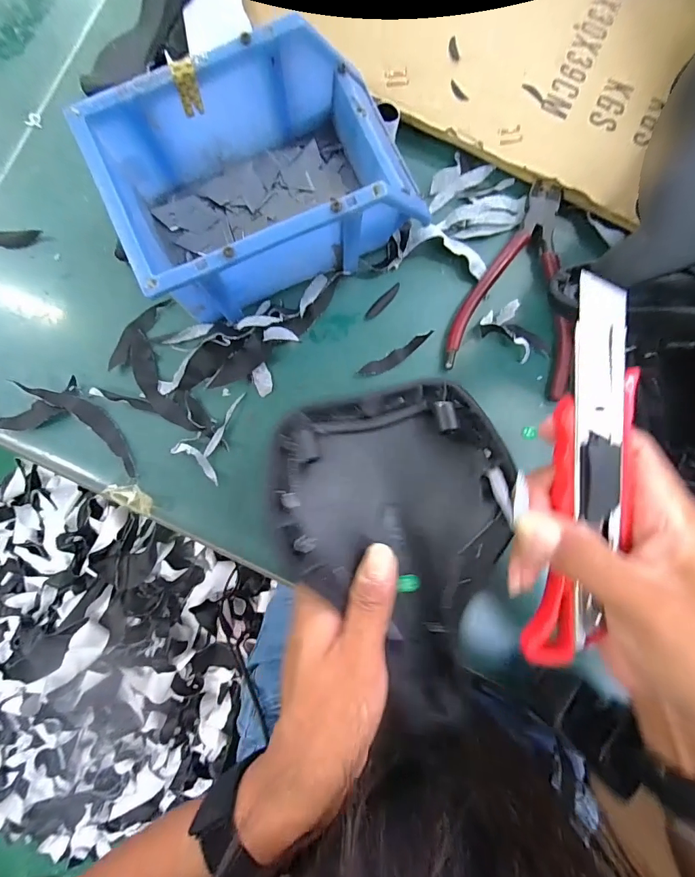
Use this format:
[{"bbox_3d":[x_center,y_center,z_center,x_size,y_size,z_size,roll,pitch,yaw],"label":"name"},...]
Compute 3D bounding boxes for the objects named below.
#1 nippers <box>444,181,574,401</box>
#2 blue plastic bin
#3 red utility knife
[{"bbox_3d":[0.121,-0.109,0.286,0.084,0.007,0.151,11,85,2],"label":"nippers"},{"bbox_3d":[-0.047,-0.160,0.257,0.167,0.076,0.113,-26,85,-1],"label":"blue plastic bin"},{"bbox_3d":[0.106,0.020,0.177,0.035,0.014,0.167,2,100,1],"label":"red utility knife"}]

